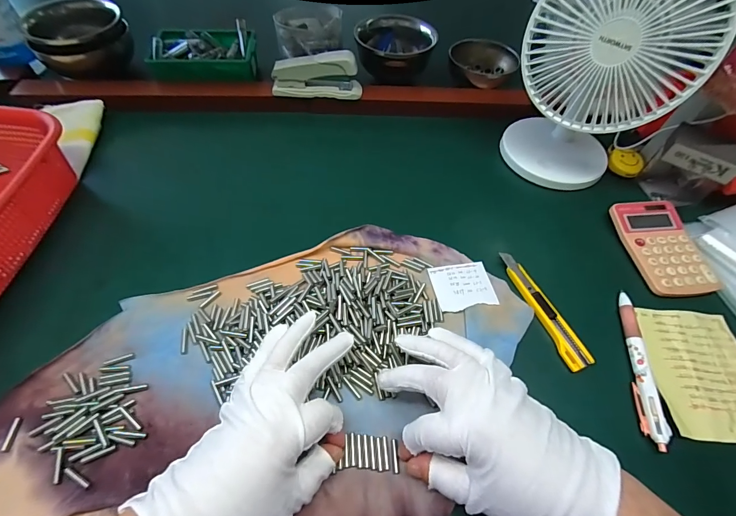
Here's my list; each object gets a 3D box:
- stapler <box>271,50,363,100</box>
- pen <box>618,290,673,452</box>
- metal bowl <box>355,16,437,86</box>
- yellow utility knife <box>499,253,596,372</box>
[{"bbox_3d":[-0.071,-0.252,0.484,0.120,0.054,0.028,2,56,-1],"label":"stapler"},{"bbox_3d":[0.243,0.093,0.316,0.014,0.014,0.140,11,56,5],"label":"pen"},{"bbox_3d":[0.041,-0.330,0.573,0.107,0.084,0.107,2,54,-2],"label":"metal bowl"},{"bbox_3d":[0.170,0.047,0.345,0.020,0.007,0.126,-15,58,-12],"label":"yellow utility knife"}]

